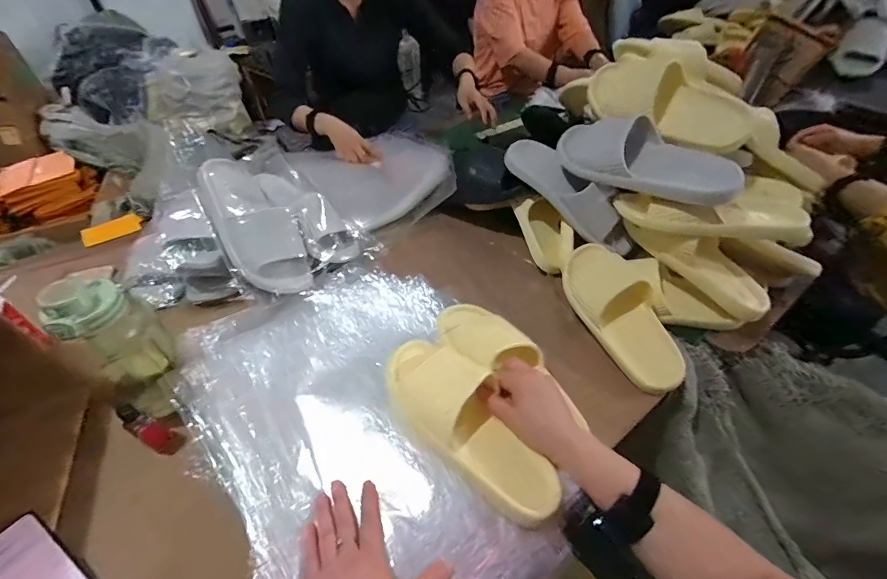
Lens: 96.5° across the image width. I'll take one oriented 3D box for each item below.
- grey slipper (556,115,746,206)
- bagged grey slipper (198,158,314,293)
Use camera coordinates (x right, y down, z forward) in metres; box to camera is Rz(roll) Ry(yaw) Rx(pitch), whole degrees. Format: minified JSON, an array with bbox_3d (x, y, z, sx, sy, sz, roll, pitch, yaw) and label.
[{"bbox_3d":[0.311,-0.212,0.630,0.100,0.075,0.285,-33,54,-27],"label":"grey slipper"},{"bbox_3d":[-0.338,-0.114,0.698,0.121,0.068,0.289,-31,82,-26],"label":"bagged grey slipper"}]

